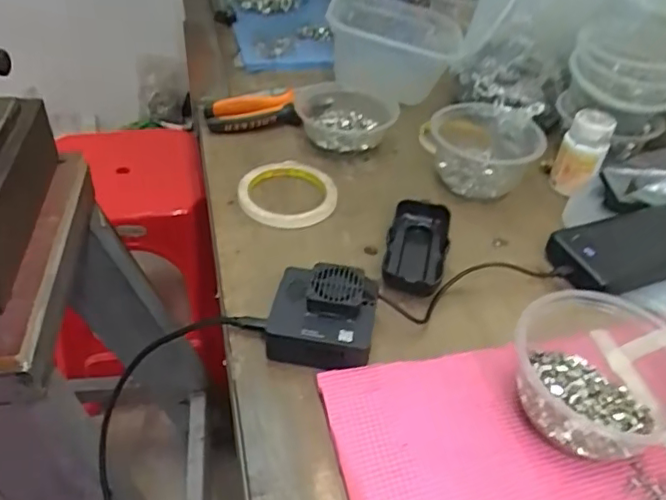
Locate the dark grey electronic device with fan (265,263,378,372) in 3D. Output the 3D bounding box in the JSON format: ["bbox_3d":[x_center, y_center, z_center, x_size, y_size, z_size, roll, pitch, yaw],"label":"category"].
[{"bbox_3d":[-0.008,0.049,0.440,0.077,0.042,0.071,9,43,7],"label":"dark grey electronic device with fan"}]

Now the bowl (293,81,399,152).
[{"bbox_3d":[0.014,-0.155,0.670,0.113,0.039,0.104,2,42,-2],"label":"bowl"}]

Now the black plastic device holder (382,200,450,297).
[{"bbox_3d":[0.075,-0.002,0.519,0.053,0.022,0.117,13,43,10],"label":"black plastic device holder"}]

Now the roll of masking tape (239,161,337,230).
[{"bbox_3d":[-0.045,-0.059,0.582,0.095,0.013,0.097,2,42,-2],"label":"roll of masking tape"}]

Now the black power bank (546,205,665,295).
[{"bbox_3d":[0.278,-0.006,0.529,0.164,0.024,0.072,-15,45,-19],"label":"black power bank"}]

